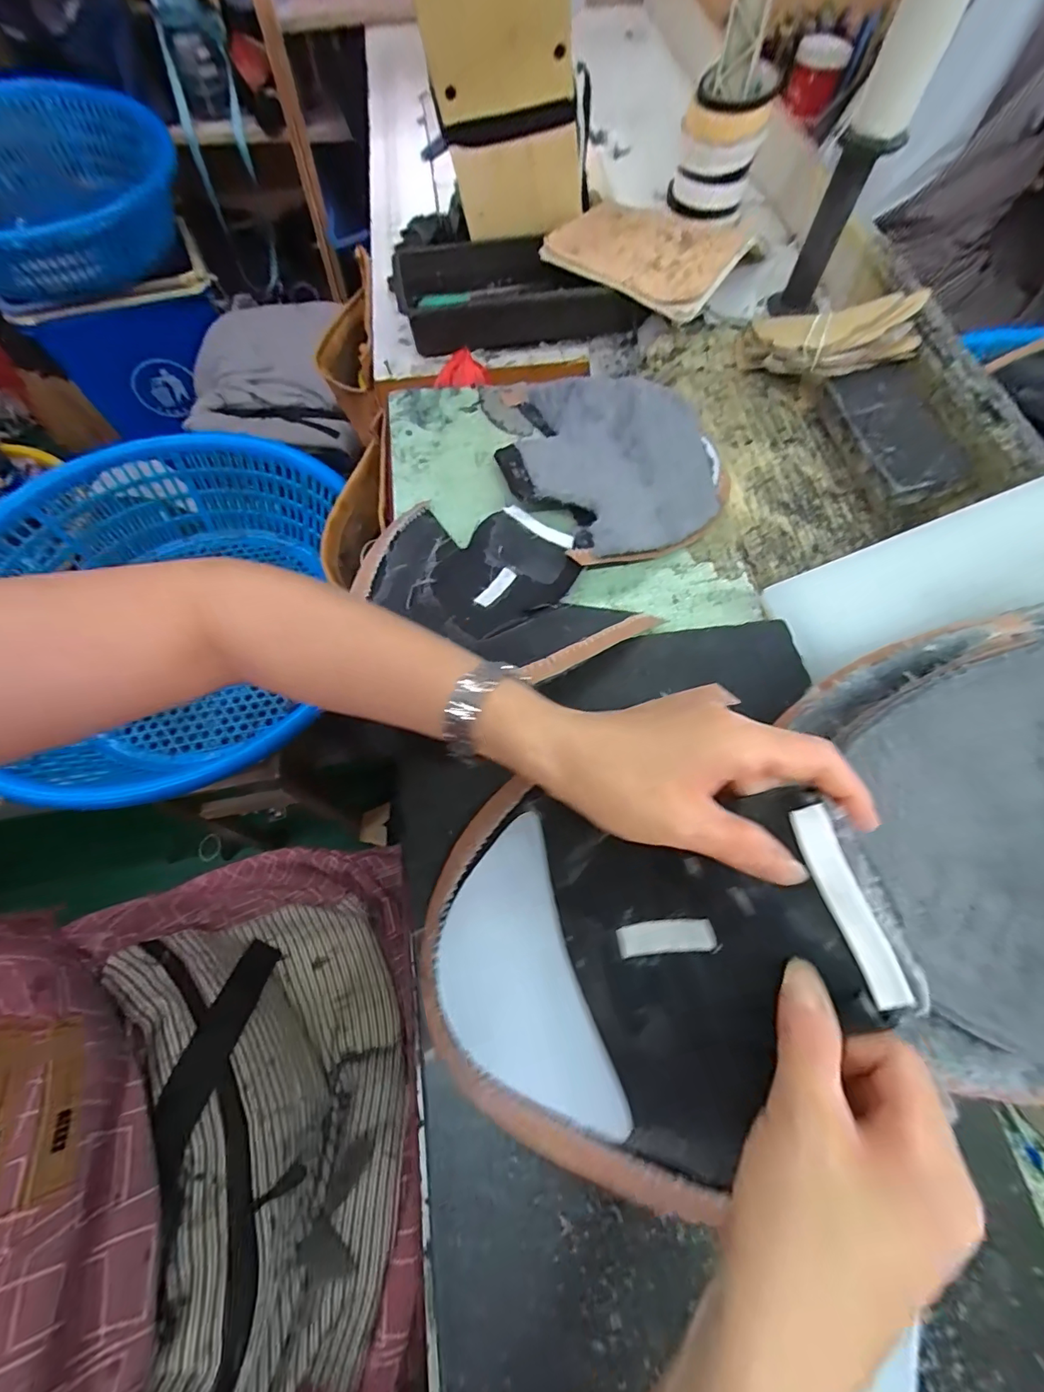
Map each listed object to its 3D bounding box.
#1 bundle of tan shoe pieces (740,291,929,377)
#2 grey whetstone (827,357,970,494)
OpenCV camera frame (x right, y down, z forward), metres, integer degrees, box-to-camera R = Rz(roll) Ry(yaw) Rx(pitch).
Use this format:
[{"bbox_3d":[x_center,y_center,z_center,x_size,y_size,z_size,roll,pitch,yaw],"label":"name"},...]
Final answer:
[{"bbox_3d":[0.308,-0.369,0.506,0.169,0.045,0.069,15,63,29],"label":"bundle of tan shoe pieces"},{"bbox_3d":[0.360,-0.258,0.466,0.075,0.011,0.152,-11,69,8],"label":"grey whetstone"}]

